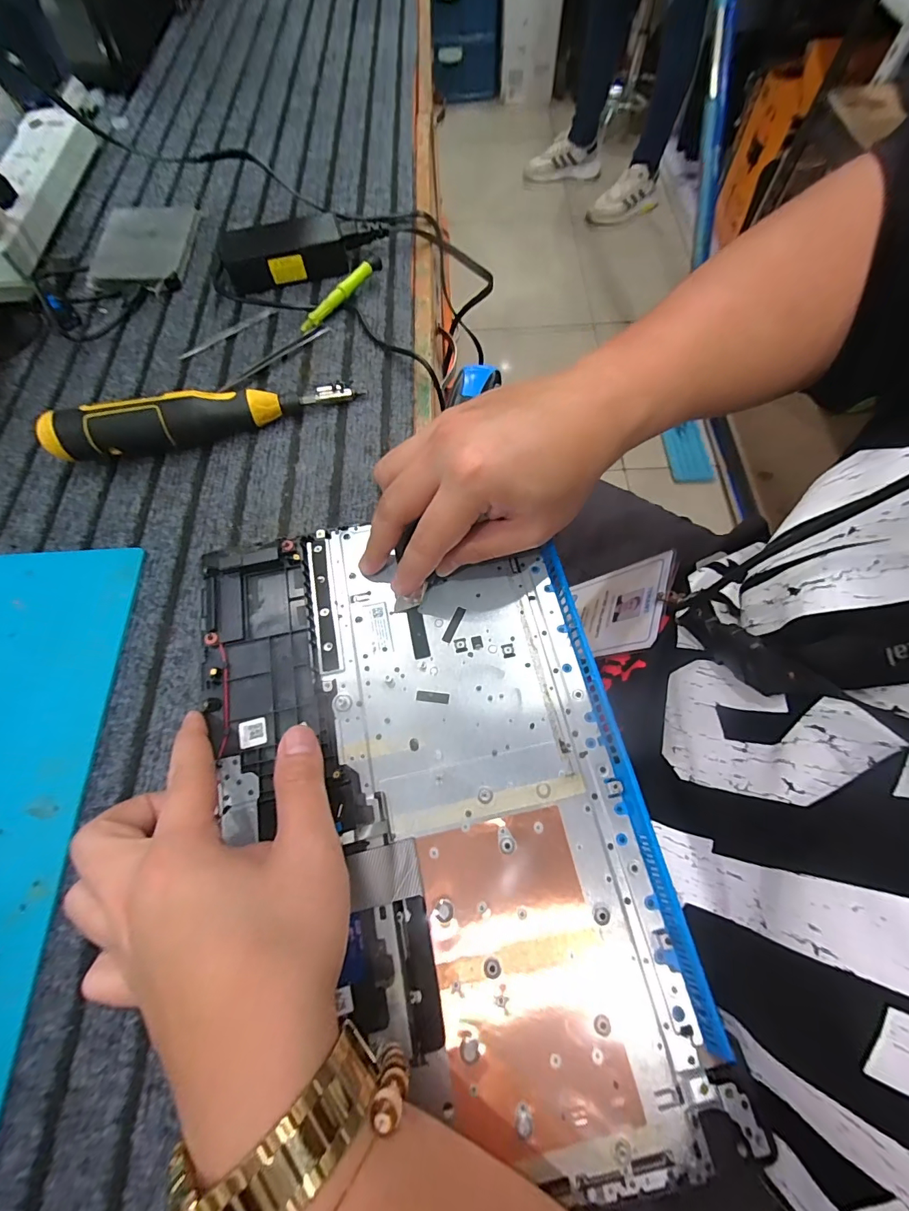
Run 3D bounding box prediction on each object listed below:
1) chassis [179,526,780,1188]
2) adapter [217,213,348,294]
[{"bbox_3d":[-0.020,0.099,0.249,0.221,0.011,0.340,-13,67,-3],"label":"chassis"},{"bbox_3d":[-0.158,-0.328,0.415,0.107,0.031,0.047,-16,68,-4],"label":"adapter"}]

